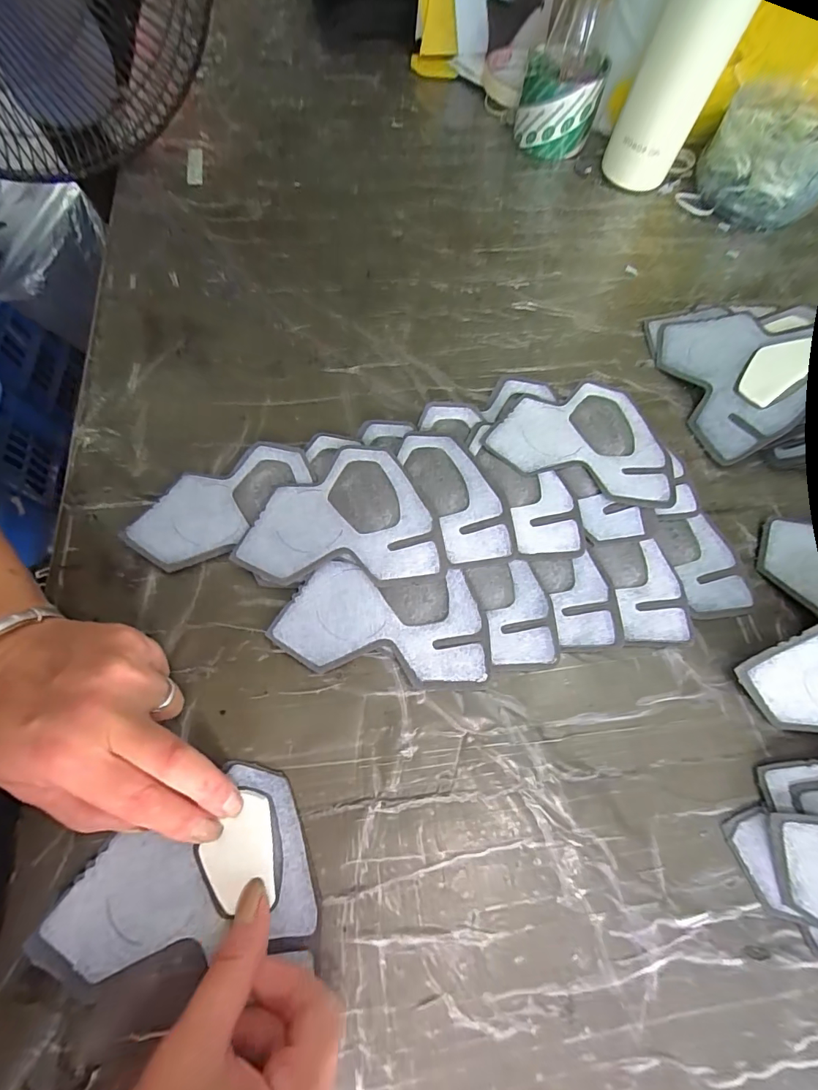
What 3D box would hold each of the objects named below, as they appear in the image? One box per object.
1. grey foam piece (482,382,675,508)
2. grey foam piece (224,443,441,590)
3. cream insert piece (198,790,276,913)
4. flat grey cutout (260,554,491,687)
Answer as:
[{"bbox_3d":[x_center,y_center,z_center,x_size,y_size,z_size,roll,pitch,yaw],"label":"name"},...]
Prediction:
[{"bbox_3d":[0.131,-0.085,0.328,0.132,0.014,0.102,16,68,4],"label":"grey foam piece"},{"bbox_3d":[-0.046,-0.021,0.295,0.129,0.009,0.099,-2,68,-3],"label":"grey foam piece"},{"bbox_3d":[-0.089,0.159,0.225,0.034,0.004,0.048,-5,66,-16],"label":"cream insert piece"},{"bbox_3d":[-0.016,0.049,0.273,0.130,0.007,0.071,6,68,0],"label":"flat grey cutout"}]

